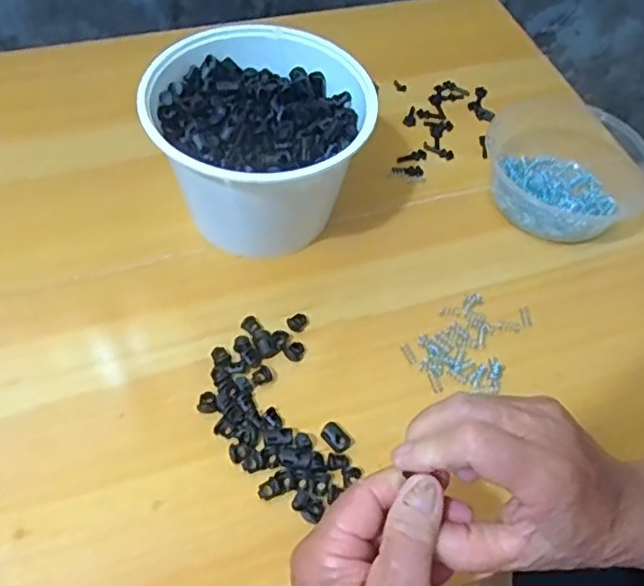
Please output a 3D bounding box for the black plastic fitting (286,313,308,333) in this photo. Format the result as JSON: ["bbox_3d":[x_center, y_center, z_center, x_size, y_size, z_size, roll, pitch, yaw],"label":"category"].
[{"bbox_3d":[-0.018,0.022,0.466,0.016,0.005,0.013,-37,66,-26],"label":"black plastic fitting"}]

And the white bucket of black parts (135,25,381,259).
[{"bbox_3d":[-0.049,-0.113,0.487,0.160,0.111,0.153,2,55,-3],"label":"white bucket of black parts"}]

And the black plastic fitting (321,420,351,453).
[{"bbox_3d":[0.010,0.097,0.412,0.015,0.007,0.021,-38,66,-26],"label":"black plastic fitting"}]

